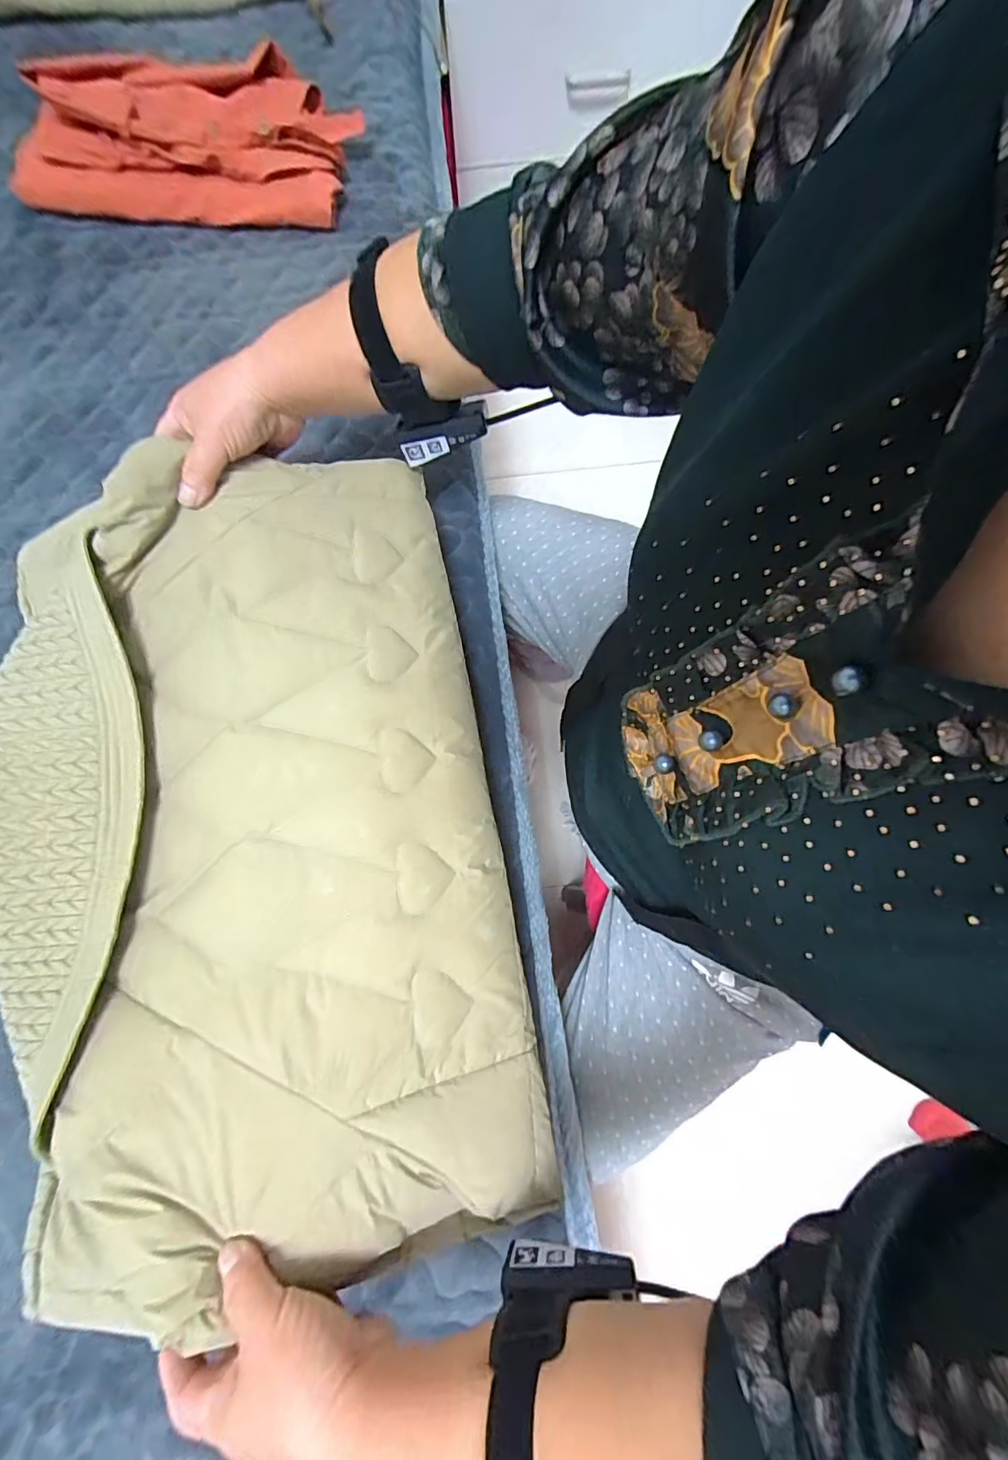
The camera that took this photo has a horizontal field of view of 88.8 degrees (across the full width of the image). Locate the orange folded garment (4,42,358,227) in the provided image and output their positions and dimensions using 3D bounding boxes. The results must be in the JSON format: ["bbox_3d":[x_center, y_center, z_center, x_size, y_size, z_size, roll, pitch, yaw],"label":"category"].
[{"bbox_3d":[-0.331,-0.643,0.546,0.340,0.075,0.182,6,77,2],"label":"orange folded garment"}]

